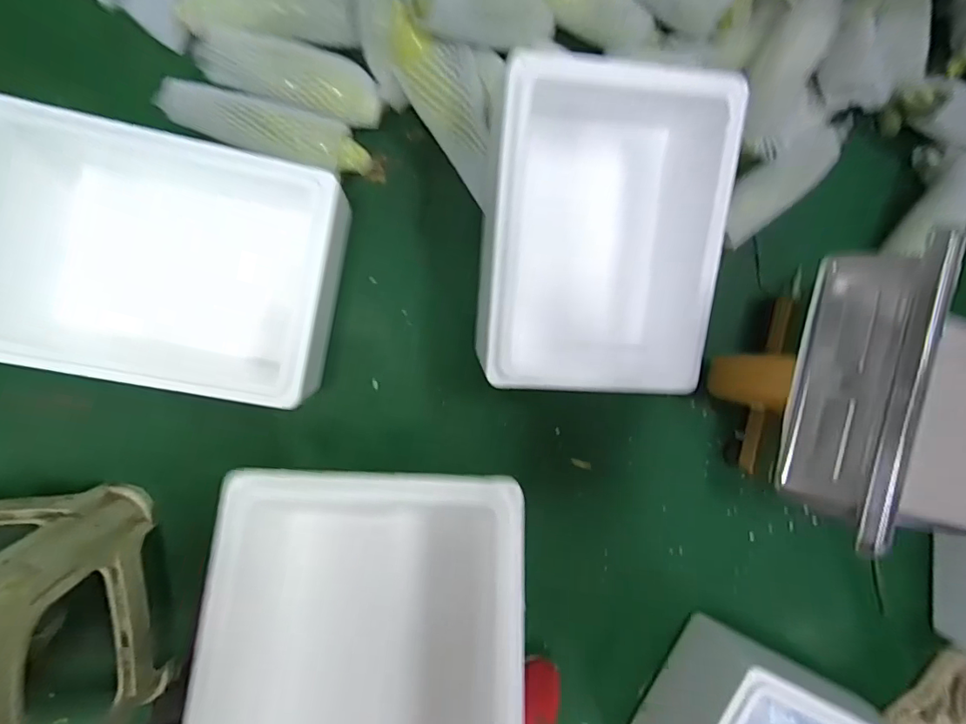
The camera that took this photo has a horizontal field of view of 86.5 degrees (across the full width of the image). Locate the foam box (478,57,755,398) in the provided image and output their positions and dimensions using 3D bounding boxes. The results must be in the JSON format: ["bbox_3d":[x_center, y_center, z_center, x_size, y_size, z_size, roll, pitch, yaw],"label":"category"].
[{"bbox_3d":[0.134,-0.156,0.639,0.254,0.208,0.369,2,95,-6],"label":"foam box"}]

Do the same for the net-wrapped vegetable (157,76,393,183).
[{"bbox_3d":[-0.262,-0.285,0.644,0.269,0.049,0.065,12,91,-11],"label":"net-wrapped vegetable"}]

